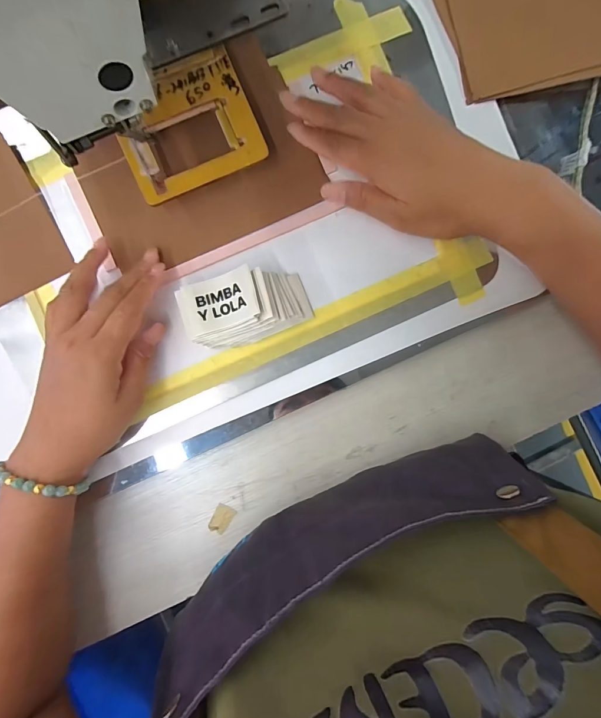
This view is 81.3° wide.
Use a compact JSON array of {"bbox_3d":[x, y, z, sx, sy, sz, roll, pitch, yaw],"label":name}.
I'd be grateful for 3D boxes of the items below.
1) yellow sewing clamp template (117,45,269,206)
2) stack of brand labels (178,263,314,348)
[{"bbox_3d":[-0.090,-0.183,0.277,0.104,0.007,0.088,-24,94,-2],"label":"yellow sewing clamp template"},{"bbox_3d":[-0.042,-0.043,0.279,0.098,0.035,0.054,-18,90,-2],"label":"stack of brand labels"}]

